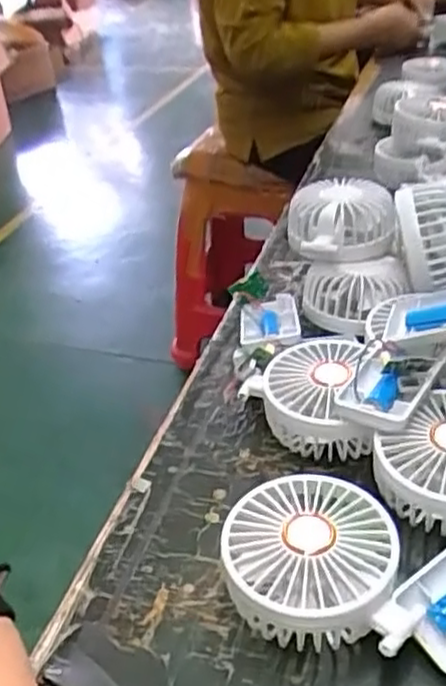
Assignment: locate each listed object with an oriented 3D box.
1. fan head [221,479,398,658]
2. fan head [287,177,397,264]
[{"bbox_3d":[0.043,0.114,0.371,0.084,0.044,0.084,-4,35,2],"label":"fan head"},{"bbox_3d":[0.095,-0.100,0.581,0.085,0.040,0.084,1,35,9],"label":"fan head"}]

